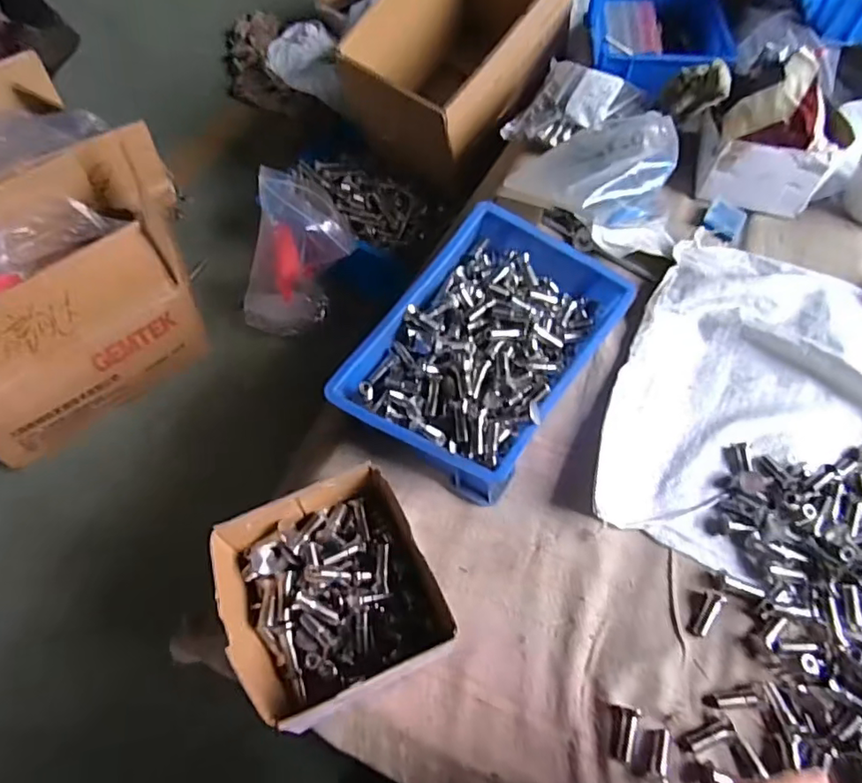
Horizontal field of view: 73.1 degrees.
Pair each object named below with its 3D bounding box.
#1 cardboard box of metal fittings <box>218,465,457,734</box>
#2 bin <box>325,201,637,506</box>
[{"bbox_3d":[-0.073,0.155,0.440,0.142,0.082,0.148,-21,60,-11],"label":"cardboard box of metal fittings"},{"bbox_3d":[0.051,-0.037,0.544,0.172,0.091,0.254,32,65,17],"label":"bin"}]

